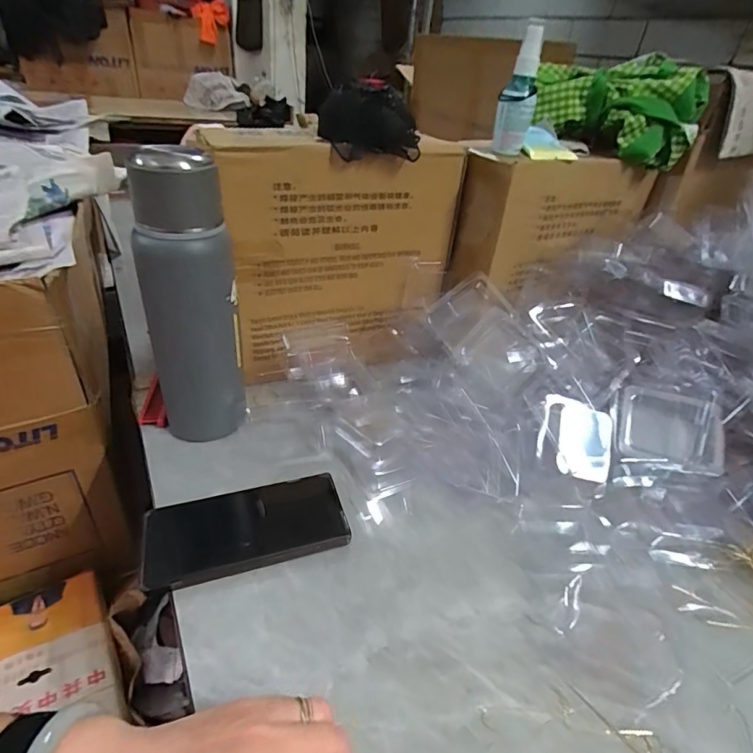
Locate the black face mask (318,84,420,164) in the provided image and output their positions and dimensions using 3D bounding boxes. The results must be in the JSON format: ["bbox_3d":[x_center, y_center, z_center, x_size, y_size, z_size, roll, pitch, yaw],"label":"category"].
[{"bbox_3d":[-0.006,-0.255,0.462,0.099,0.056,0.041,2,35,-7],"label":"black face mask"}]

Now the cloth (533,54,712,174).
[{"bbox_3d":[0.294,-0.335,0.574,0.196,0.095,0.094,26,39,25],"label":"cloth"}]

